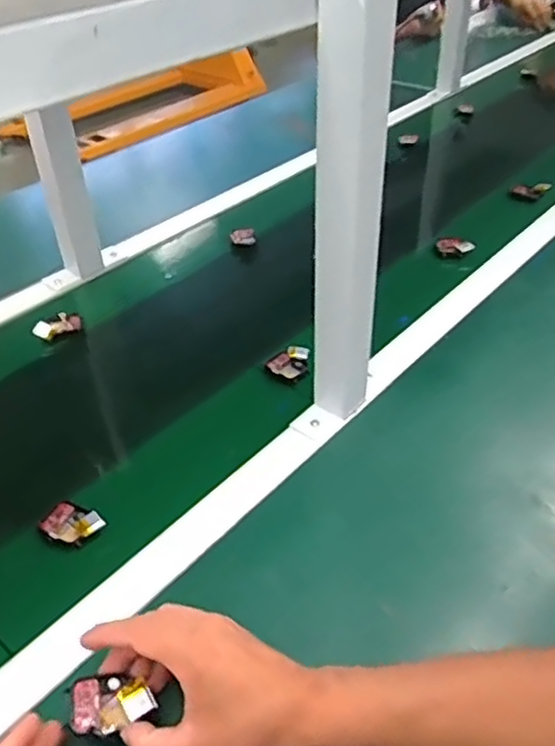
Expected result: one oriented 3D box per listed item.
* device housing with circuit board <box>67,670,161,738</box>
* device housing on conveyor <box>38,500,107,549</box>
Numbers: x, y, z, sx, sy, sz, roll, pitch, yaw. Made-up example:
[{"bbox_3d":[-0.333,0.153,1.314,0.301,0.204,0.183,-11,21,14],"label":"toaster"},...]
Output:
[{"bbox_3d":[-0.106,0.213,0.422,0.053,0.010,0.037,-4,40,-2],"label":"device housing with circuit board"},{"bbox_3d":[-0.179,0.132,0.575,0.053,0.008,0.038,20,44,24],"label":"device housing on conveyor"}]

